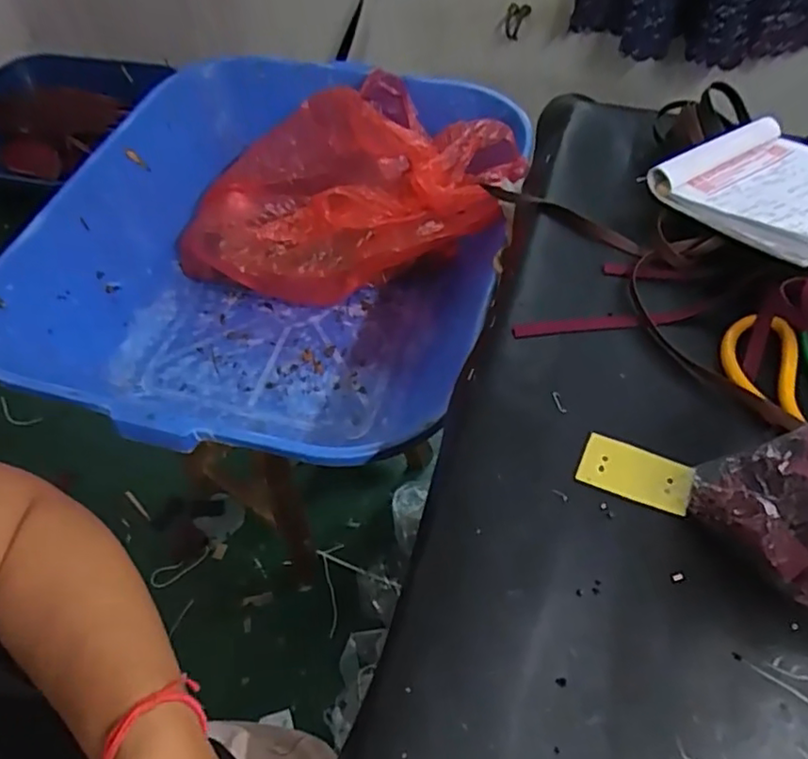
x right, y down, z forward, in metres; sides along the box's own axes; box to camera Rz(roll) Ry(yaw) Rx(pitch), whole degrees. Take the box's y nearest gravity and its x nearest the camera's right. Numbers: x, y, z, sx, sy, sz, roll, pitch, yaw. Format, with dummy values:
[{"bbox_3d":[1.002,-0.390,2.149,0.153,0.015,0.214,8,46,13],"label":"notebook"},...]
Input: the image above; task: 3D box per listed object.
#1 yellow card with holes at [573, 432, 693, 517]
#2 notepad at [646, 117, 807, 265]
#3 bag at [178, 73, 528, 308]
[{"bbox_3d":[0.146,0.059,0.402,0.065,0.005,0.036,16,61,17],"label":"yellow card with holes"},{"bbox_3d":[0.308,-0.130,0.468,0.128,0.034,0.215,-25,51,-15],"label":"notepad"},{"bbox_3d":[-0.077,-0.247,0.844,0.433,0.209,0.274,6,54,8],"label":"bag"}]

